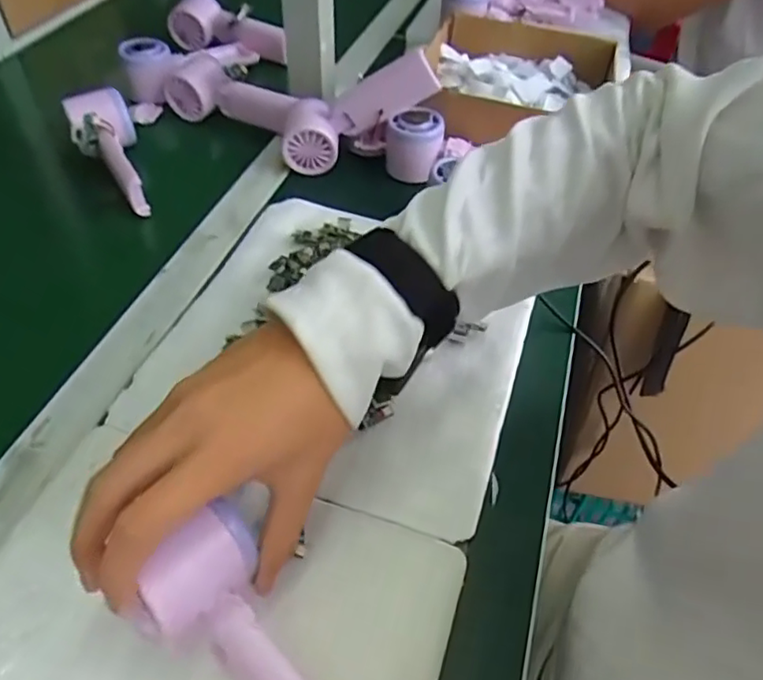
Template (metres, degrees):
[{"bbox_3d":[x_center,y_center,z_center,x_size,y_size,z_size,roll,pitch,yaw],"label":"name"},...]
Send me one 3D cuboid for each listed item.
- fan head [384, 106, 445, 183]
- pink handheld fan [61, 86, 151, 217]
[{"bbox_3d":[0.032,-0.194,0.611,0.055,0.056,0.053,7,48,1],"label":"fan head"},{"bbox_3d":[-0.252,-0.180,0.579,0.057,0.047,0.142,-21,66,-22],"label":"pink handheld fan"}]

